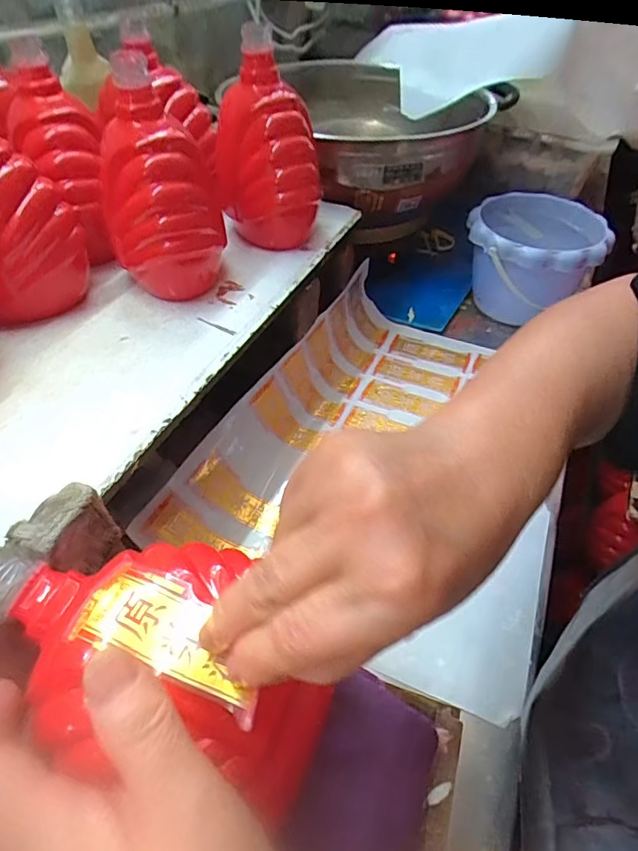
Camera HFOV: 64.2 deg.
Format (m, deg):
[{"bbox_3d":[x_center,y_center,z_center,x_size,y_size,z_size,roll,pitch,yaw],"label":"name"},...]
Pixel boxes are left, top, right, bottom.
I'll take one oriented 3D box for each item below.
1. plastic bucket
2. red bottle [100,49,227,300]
[{"bbox_3d":[0.256,-0.195,0.640,0.154,0.127,0.167,3,47,-3],"label":"plastic bucket"},{"bbox_3d":[-0.120,-0.183,0.401,0.070,0.154,0.084,18,48,11],"label":"red bottle"}]

